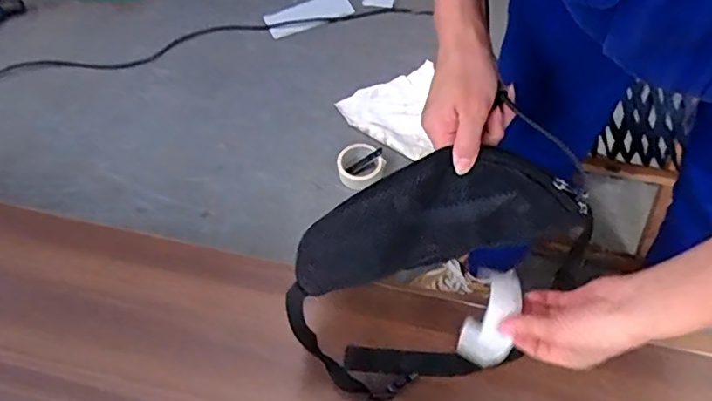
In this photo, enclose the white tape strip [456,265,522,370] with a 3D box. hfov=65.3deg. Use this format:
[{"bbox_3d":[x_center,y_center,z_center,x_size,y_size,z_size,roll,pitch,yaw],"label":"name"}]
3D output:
[{"bbox_3d":[0.129,0.118,0.548,0.040,0.109,0.086,12,63,10],"label":"white tape strip"}]

